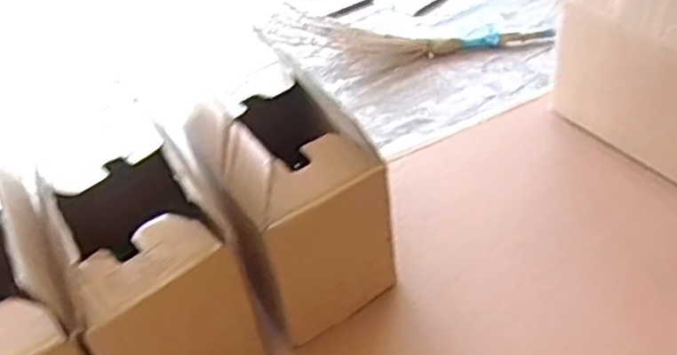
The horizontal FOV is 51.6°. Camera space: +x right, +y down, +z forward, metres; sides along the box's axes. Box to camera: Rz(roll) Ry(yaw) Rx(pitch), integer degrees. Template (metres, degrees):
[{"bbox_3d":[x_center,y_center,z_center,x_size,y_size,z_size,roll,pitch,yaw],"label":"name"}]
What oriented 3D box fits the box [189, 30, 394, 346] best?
[{"bbox_3d":[-0.053,0.001,0.699,0.133,0.200,0.214,-23,40,-18],"label":"box"}]

